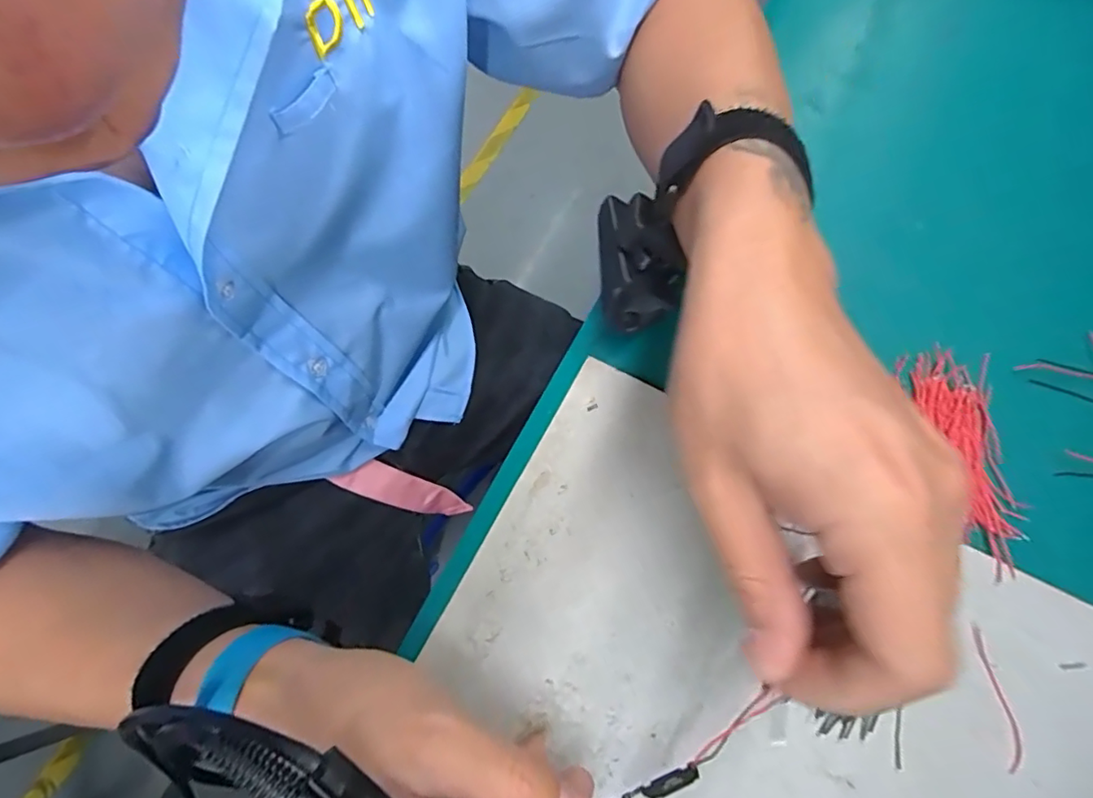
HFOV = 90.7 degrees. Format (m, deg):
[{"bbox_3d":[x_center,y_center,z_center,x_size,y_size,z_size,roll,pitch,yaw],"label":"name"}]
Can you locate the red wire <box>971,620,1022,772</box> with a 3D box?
[{"bbox_3d":[0.197,0.130,0.235,0.007,0.004,0.058,-4,73,-1],"label":"red wire"}]

